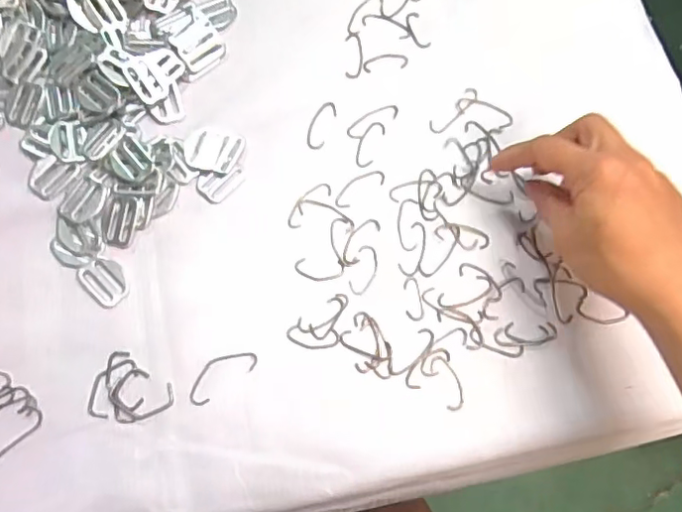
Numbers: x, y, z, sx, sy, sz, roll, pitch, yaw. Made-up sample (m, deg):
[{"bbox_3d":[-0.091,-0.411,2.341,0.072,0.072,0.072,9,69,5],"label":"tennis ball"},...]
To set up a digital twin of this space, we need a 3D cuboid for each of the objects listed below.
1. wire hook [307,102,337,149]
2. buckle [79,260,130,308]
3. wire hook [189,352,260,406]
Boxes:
[{"bbox_3d":[-0.014,-0.091,0.401,0.015,0.004,0.037,22,75,4],"label":"wire hook"},{"bbox_3d":[-0.148,0.015,0.365,0.023,0.004,0.032,-41,80,-12],"label":"buckle"},{"bbox_3d":[-0.073,0.071,0.350,0.046,0.004,0.020,-35,79,-11],"label":"wire hook"}]

